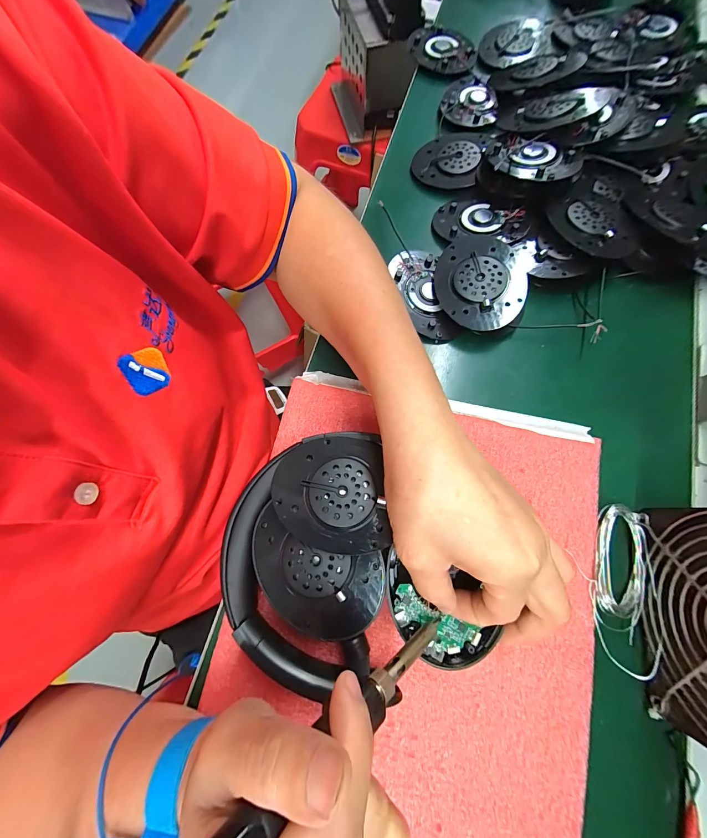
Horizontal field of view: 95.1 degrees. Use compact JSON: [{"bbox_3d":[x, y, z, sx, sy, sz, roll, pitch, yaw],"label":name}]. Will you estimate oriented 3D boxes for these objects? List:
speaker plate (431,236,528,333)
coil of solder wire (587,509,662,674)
[{"bbox_3d":[0.103,-0.114,0.265,0.069,0.016,0.087,18,76,7],"label":"speaker plate"},{"bbox_3d":[0.172,0.106,0.207,0.035,0.008,0.098,6,75,4],"label":"coil of solder wire"}]

